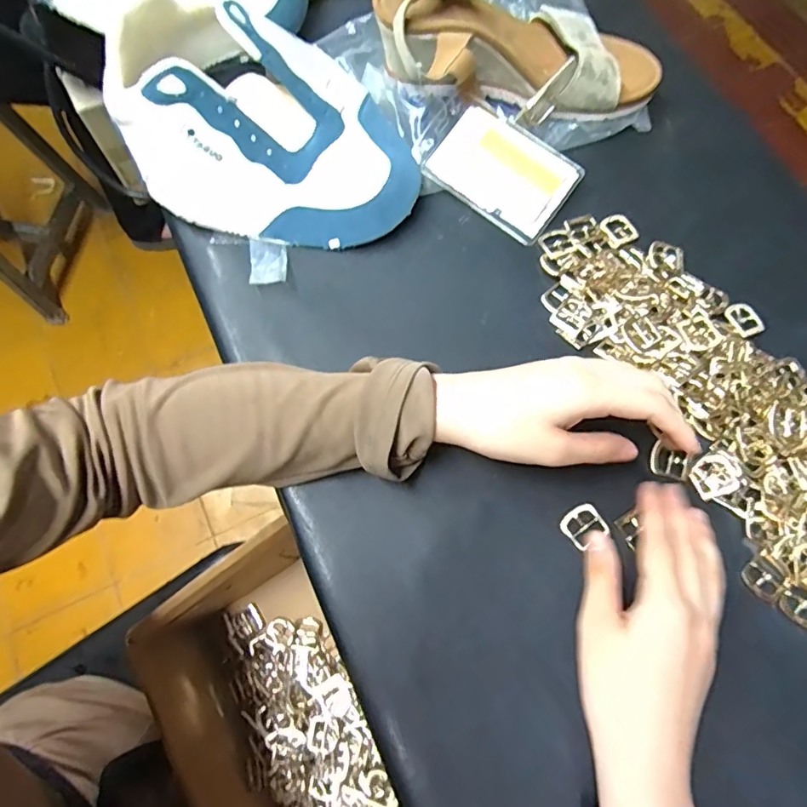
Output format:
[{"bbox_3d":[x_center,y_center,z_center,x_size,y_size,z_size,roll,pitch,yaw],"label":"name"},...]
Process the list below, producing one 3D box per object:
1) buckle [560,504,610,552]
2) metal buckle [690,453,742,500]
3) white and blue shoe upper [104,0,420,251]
[{"bbox_3d":[0.119,0.080,0.346,0.026,0.004,0.023,-36,76,-14],"label":"buckle"},{"bbox_3d":[0.210,0.049,0.354,0.030,0.004,0.027,-23,70,12],"label":"metal buckle"},{"bbox_3d":[-0.102,-0.223,0.407,0.240,0.082,0.172,16,70,3],"label":"white and blue shoe upper"}]

